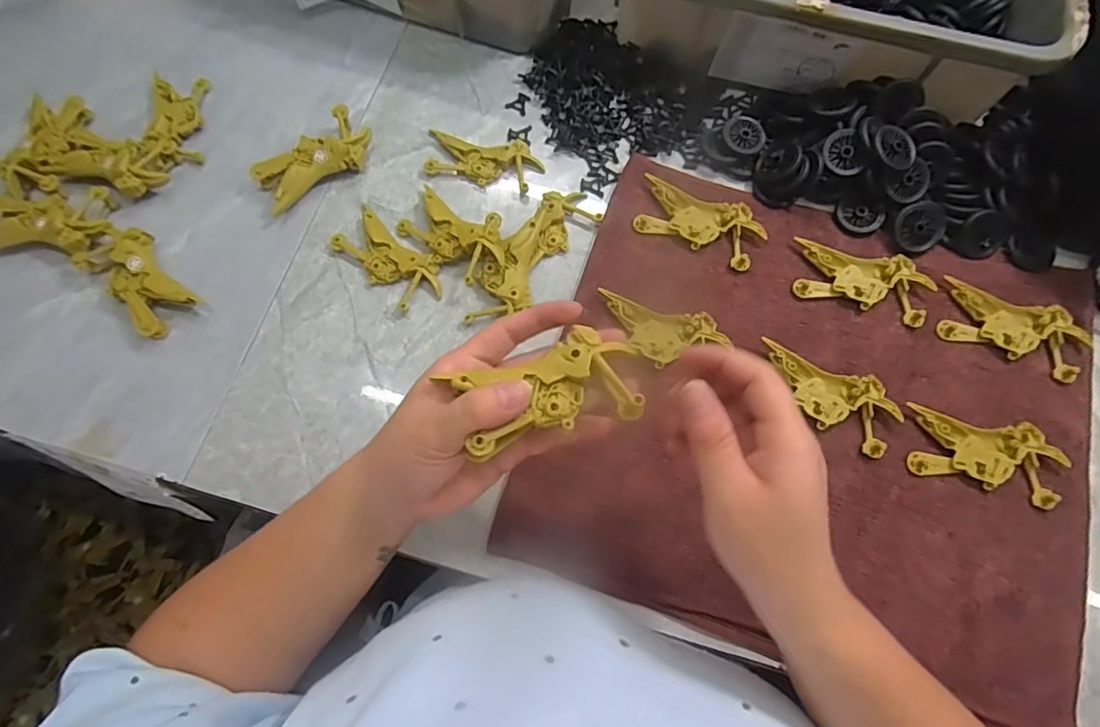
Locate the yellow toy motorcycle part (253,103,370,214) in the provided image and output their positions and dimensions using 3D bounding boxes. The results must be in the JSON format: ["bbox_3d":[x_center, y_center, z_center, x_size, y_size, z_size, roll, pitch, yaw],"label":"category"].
[{"bbox_3d":[-0.198,-0.169,0.468,0.048,0.024,0.103,44,78,12],"label":"yellow toy motorcycle part"}]

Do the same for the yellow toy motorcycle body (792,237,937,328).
[{"bbox_3d":[0.245,-0.066,0.433,0.101,0.009,0.052,17,74,6],"label":"yellow toy motorcycle body"}]

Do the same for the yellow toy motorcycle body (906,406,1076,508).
[{"bbox_3d":[0.305,0.063,0.387,0.099,0.011,0.052,16,72,6],"label":"yellow toy motorcycle body"}]

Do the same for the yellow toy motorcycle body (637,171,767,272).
[{"bbox_3d":[0.122,-0.115,0.449,0.099,0.010,0.050,24,75,8],"label":"yellow toy motorcycle body"}]

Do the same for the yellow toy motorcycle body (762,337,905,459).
[{"bbox_3d":[0.201,0.023,0.401,0.100,0.011,0.050,28,75,9],"label":"yellow toy motorcycle body"}]

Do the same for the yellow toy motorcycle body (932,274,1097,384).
[{"bbox_3d":[0.351,-0.026,0.417,0.101,0.012,0.051,19,72,7],"label":"yellow toy motorcycle body"}]

